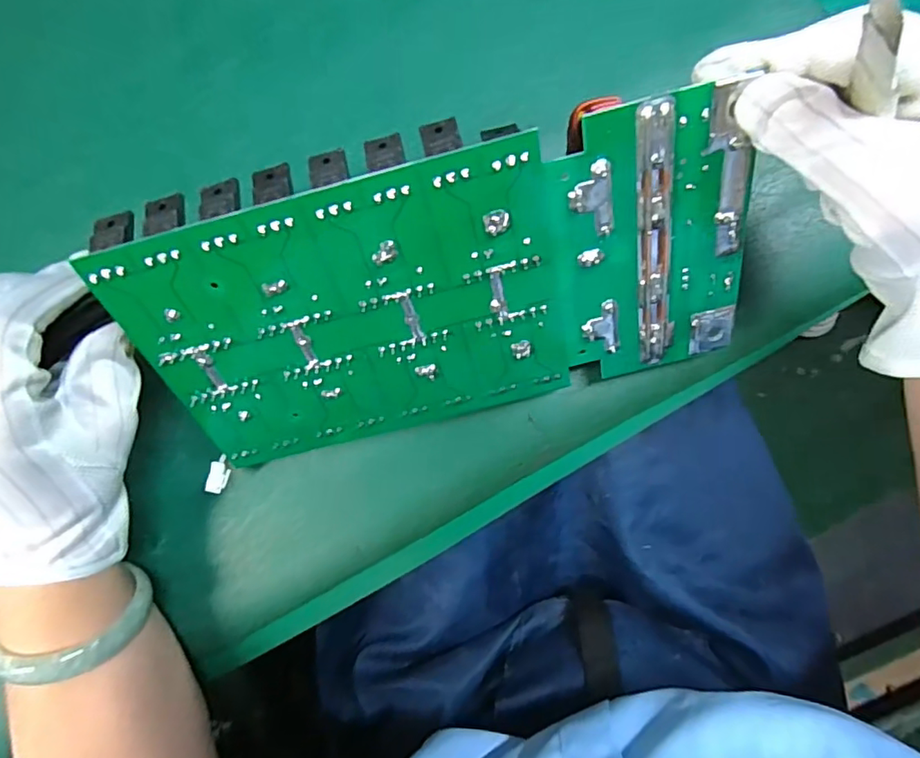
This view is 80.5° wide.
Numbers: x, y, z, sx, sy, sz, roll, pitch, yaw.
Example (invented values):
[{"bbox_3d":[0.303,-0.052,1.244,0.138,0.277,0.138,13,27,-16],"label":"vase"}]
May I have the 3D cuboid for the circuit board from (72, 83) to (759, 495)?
[{"bbox_3d":[-0.008,-0.037,0.249,0.260,0.024,0.137,-12,130,1],"label":"circuit board"}]

